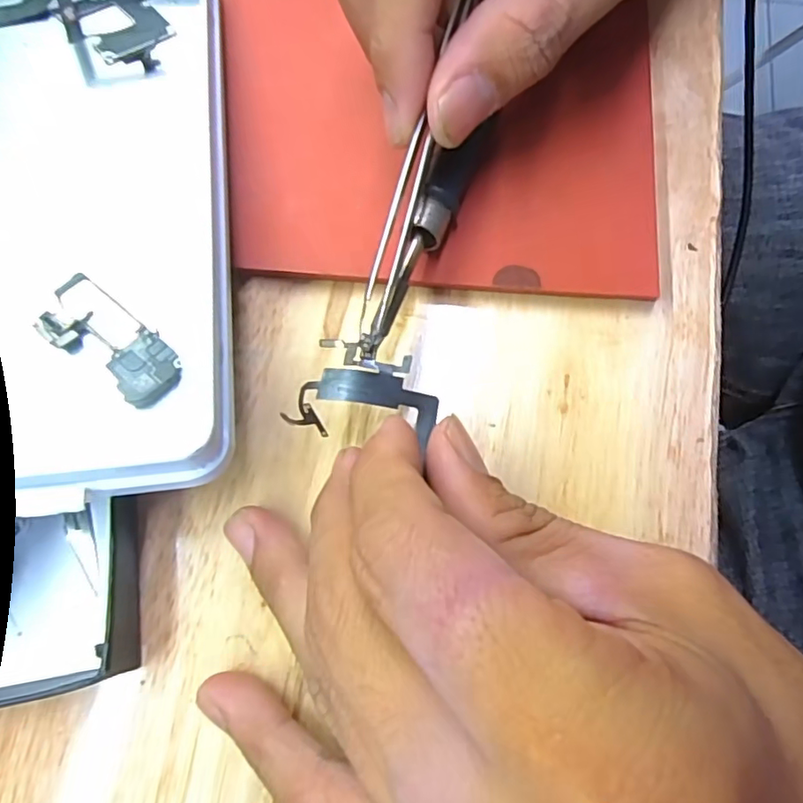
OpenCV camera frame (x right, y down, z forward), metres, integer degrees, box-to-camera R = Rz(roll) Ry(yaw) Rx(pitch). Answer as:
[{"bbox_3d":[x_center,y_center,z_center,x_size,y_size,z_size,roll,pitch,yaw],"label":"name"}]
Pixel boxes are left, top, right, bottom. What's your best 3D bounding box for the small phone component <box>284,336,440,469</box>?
[{"bbox_3d":[-0.008,-0.002,0.141,0.034,0.005,0.026,19,75,4],"label":"small phone component"}]

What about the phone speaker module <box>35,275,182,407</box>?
[{"bbox_3d":[-0.071,-0.015,0.137,0.041,0.004,0.017,36,77,11],"label":"phone speaker module"}]

